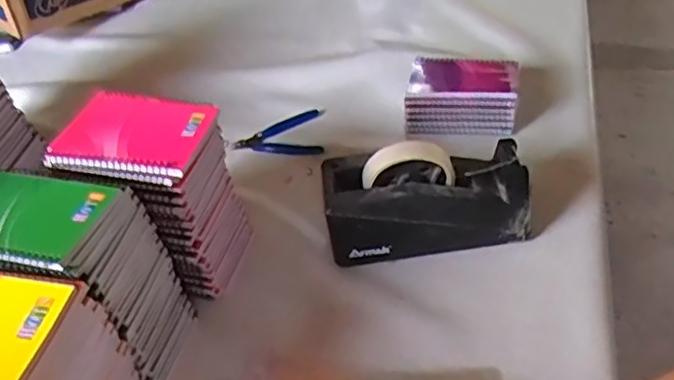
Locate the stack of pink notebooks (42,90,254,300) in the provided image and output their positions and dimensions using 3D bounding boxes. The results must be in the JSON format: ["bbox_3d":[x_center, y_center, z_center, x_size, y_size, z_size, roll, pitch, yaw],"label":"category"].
[{"bbox_3d":[-0.173,0.011,0.589,0.133,0.189,0.104,5,46,13],"label":"stack of pink notebooks"}]

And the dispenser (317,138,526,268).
[{"bbox_3d":[0.088,0.009,0.606,0.199,0.121,0.071,-6,45,2],"label":"dispenser"}]

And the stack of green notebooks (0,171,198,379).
[{"bbox_3d":[-0.225,0.080,0.520,0.139,0.183,0.097,6,47,14],"label":"stack of green notebooks"}]

